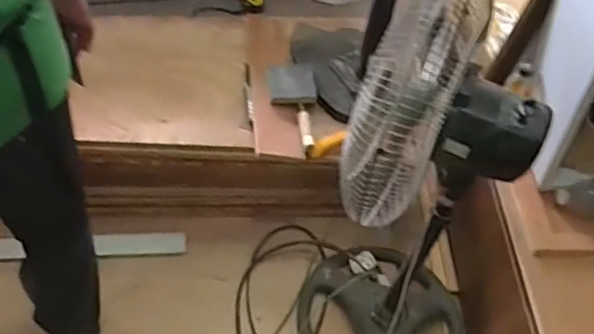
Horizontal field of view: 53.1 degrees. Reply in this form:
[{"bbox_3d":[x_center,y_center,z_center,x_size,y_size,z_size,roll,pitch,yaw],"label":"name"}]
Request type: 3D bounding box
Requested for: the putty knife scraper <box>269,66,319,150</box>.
[{"bbox_3d":[0.001,-0.144,1.383,0.119,0.048,0.235,-3,52,-9],"label":"putty knife scraper"}]

